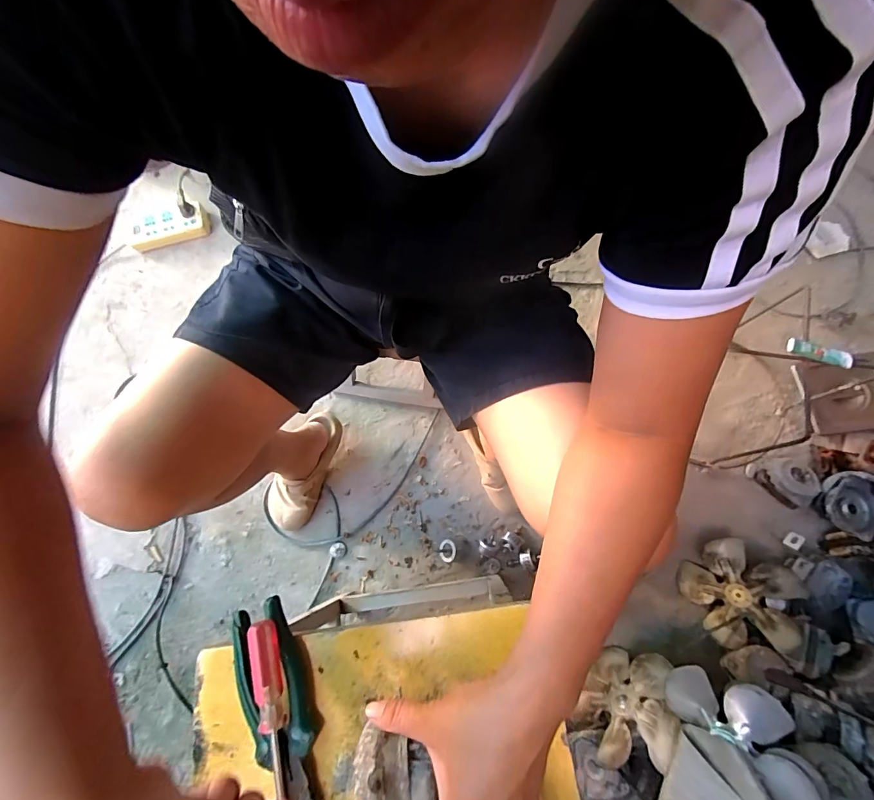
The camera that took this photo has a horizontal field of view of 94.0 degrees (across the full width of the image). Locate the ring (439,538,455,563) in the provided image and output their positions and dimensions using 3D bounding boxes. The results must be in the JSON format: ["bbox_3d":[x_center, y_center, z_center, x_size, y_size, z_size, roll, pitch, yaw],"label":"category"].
[{"bbox_3d":[0.020,0.293,0.793,0.038,0.012,0.043,-1,75,33],"label":"ring"}]

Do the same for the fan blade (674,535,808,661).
[{"bbox_3d":[0.532,0.345,0.726,0.175,0.037,0.173,-20,61,41],"label":"fan blade"}]

